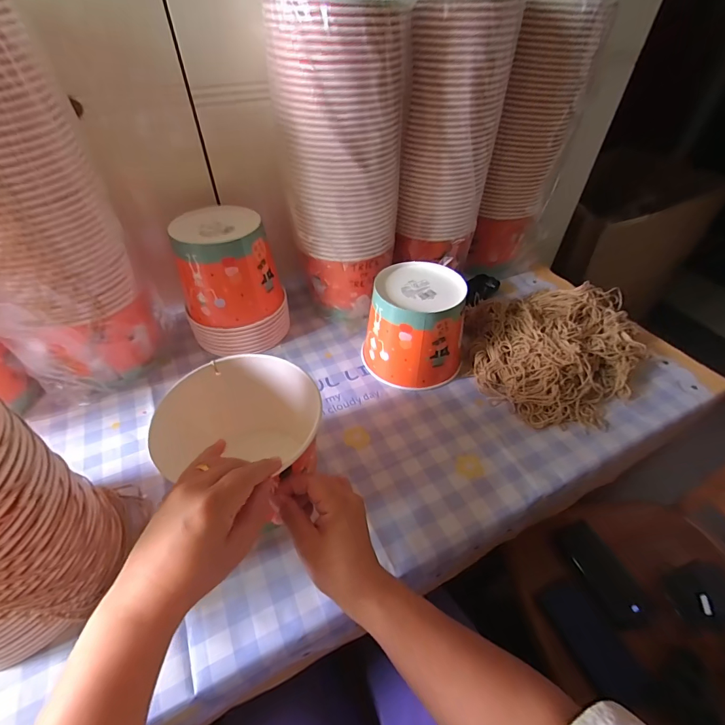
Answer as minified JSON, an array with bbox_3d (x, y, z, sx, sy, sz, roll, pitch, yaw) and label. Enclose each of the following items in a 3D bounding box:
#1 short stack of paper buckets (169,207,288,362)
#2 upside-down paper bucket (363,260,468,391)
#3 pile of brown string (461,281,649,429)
[{"bbox_3d":[-0.209,-0.128,0.602,0.154,0.184,0.146,-13,47,-14],"label":"short stack of paper buckets"},{"bbox_3d":[0.082,-0.057,0.573,0.149,0.134,0.140,9,46,7],"label":"upside-down paper bucket"},{"bbox_3d":[0.294,-0.028,0.591,0.273,0.069,0.284,16,47,13],"label":"pile of brown string"}]

